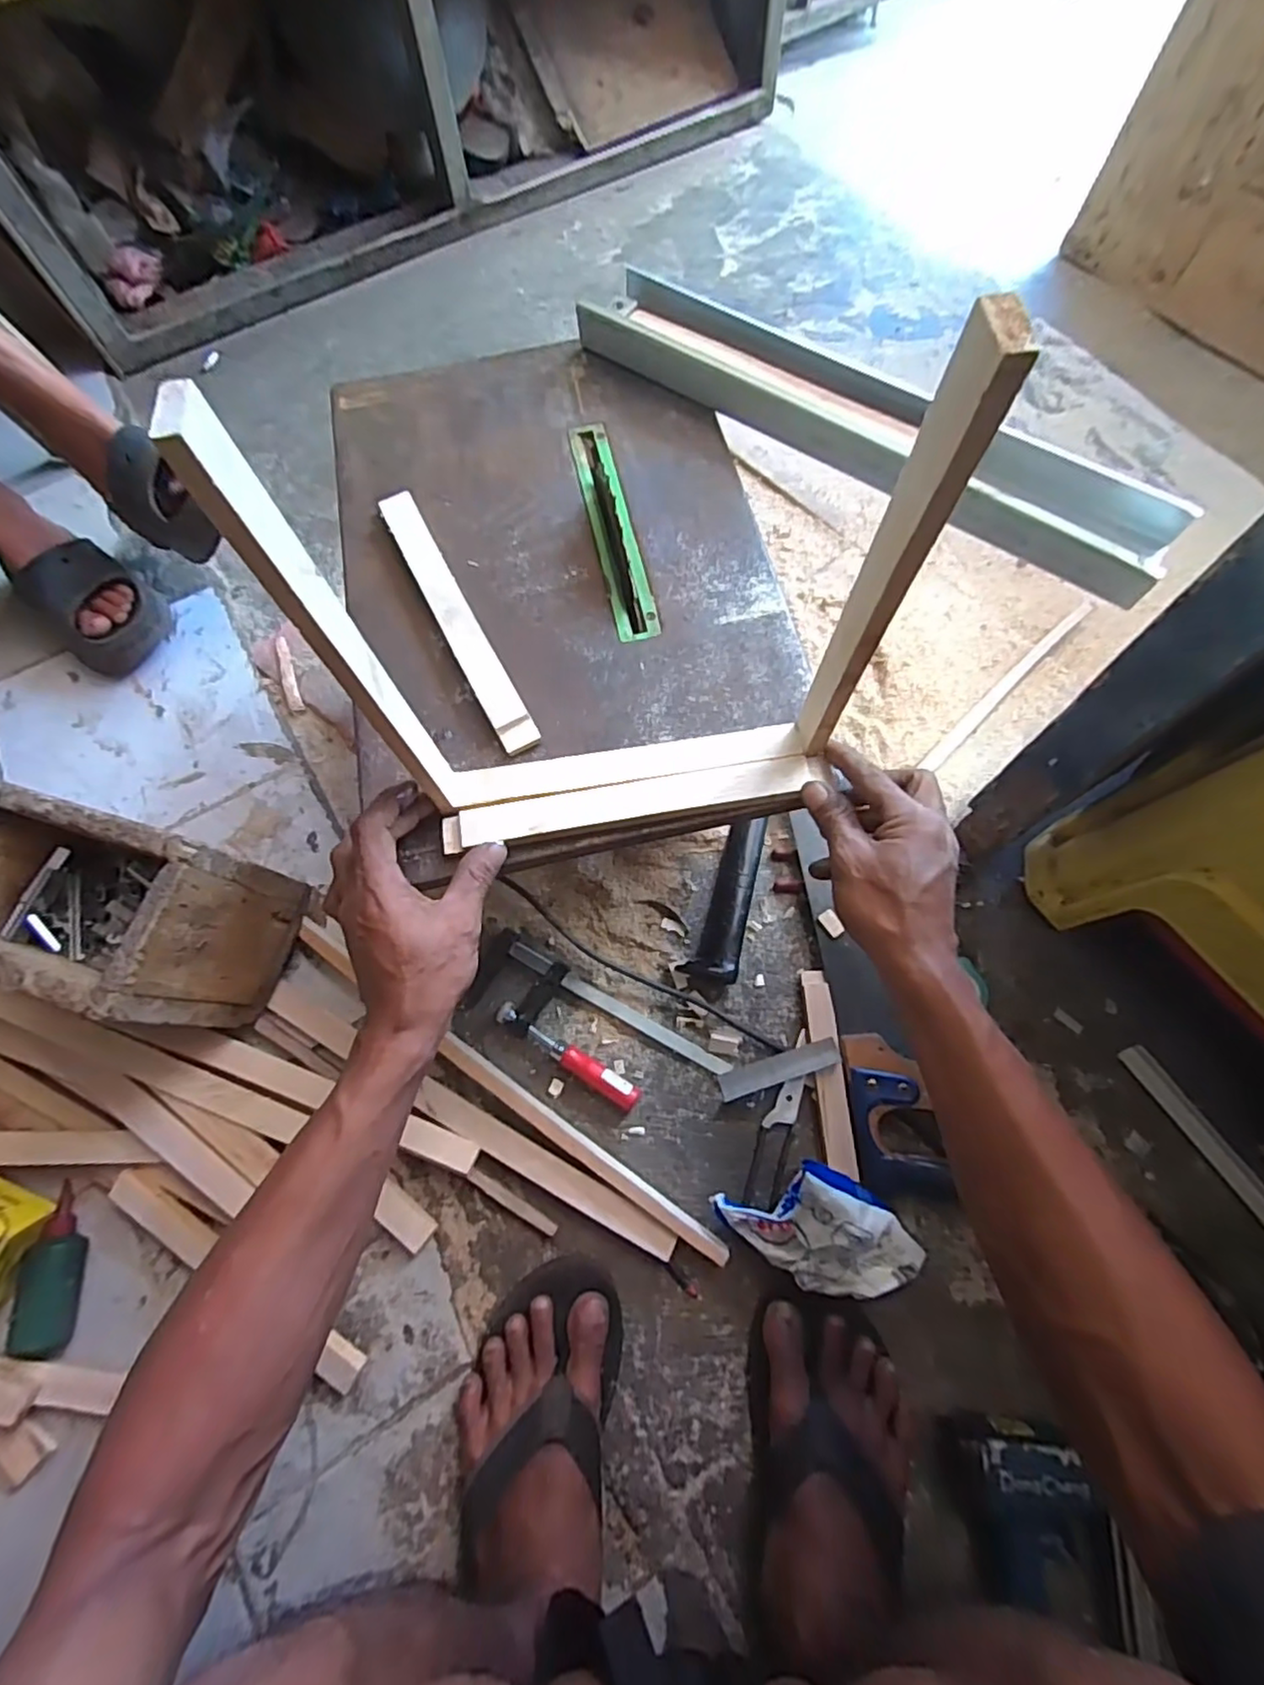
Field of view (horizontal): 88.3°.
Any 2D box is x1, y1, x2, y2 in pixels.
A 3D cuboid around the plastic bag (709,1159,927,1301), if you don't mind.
[{"bbox_3d":[0.156,0.318,0.536,0.169,0.057,0.088,26,72,10],"label":"plastic bag"}]

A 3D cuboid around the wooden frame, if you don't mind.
[{"bbox_3d":[-0.007,-0.084,0.318,0.262,0.271,0.059,-8,69,-2],"label":"wooden frame"}]

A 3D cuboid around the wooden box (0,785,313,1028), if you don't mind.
[{"bbox_3d":[-0.427,0.062,0.552,0.195,0.158,0.135,16,71,7],"label":"wooden box"}]

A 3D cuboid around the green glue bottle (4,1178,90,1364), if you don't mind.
[{"bbox_3d":[-0.482,0.357,0.541,0.041,0.031,0.124,-5,69,-1],"label":"green glue bottle"}]

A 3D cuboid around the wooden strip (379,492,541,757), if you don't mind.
[{"bbox_3d":[-0.136,-0.176,0.496,0.029,0.012,0.260,-26,71,-8],"label":"wooden strip"}]

